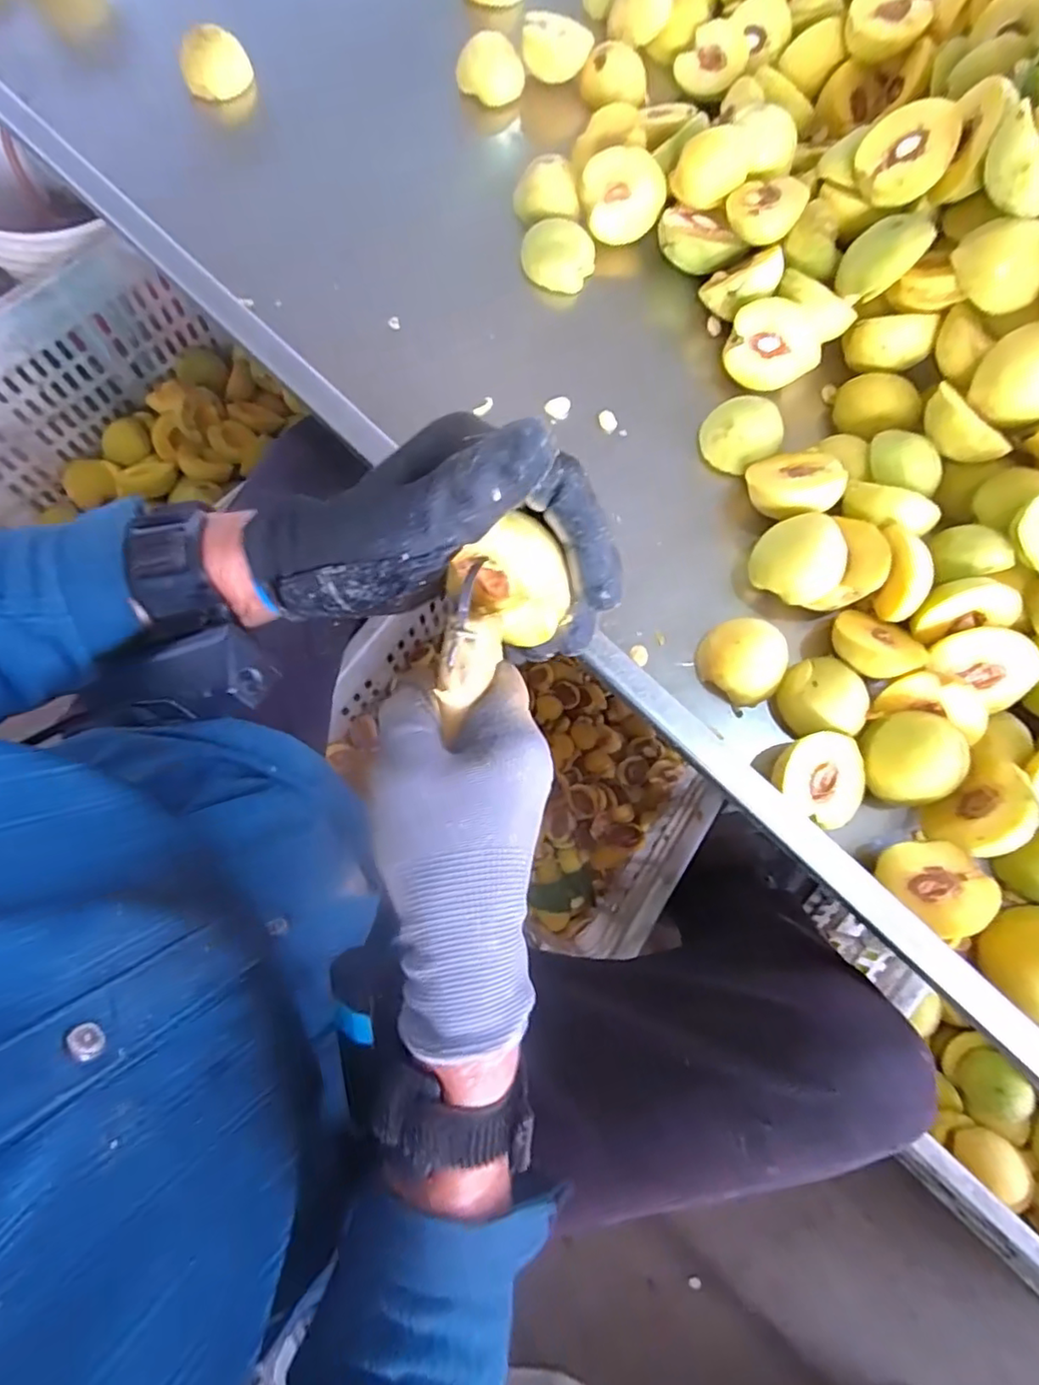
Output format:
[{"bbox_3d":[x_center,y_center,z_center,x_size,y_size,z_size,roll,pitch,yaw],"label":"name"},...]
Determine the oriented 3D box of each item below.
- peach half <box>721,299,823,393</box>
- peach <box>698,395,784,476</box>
[{"bbox_3d":[0.201,-0.277,0.502,0.063,0.033,0.065,-34,95,25],"label":"peach half"},{"bbox_3d":[0.172,-0.200,0.485,0.055,0.032,0.058,1,75,-2],"label":"peach"}]

